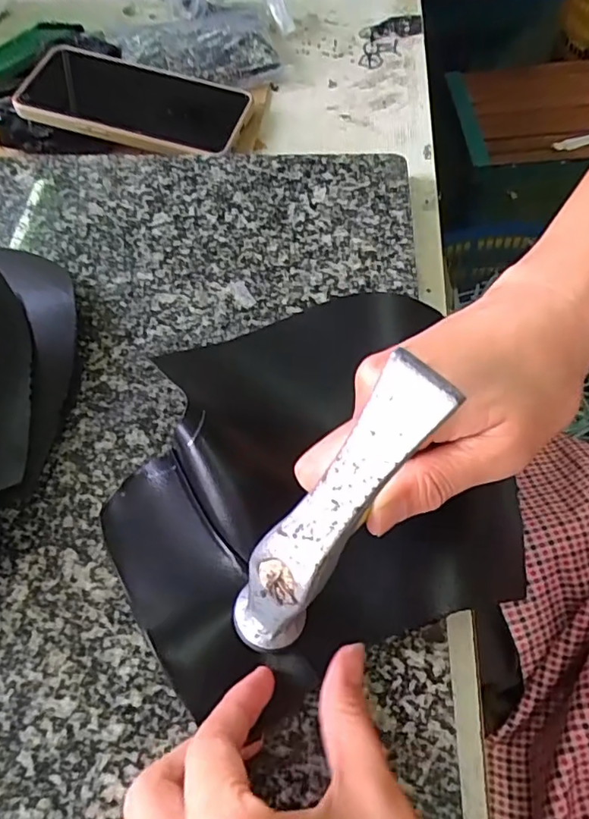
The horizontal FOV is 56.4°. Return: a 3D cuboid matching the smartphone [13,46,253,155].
[{"bbox_3d":[-0.118,-0.231,0.402,0.165,0.014,0.082,14,63,11],"label":"smartphone"}]

